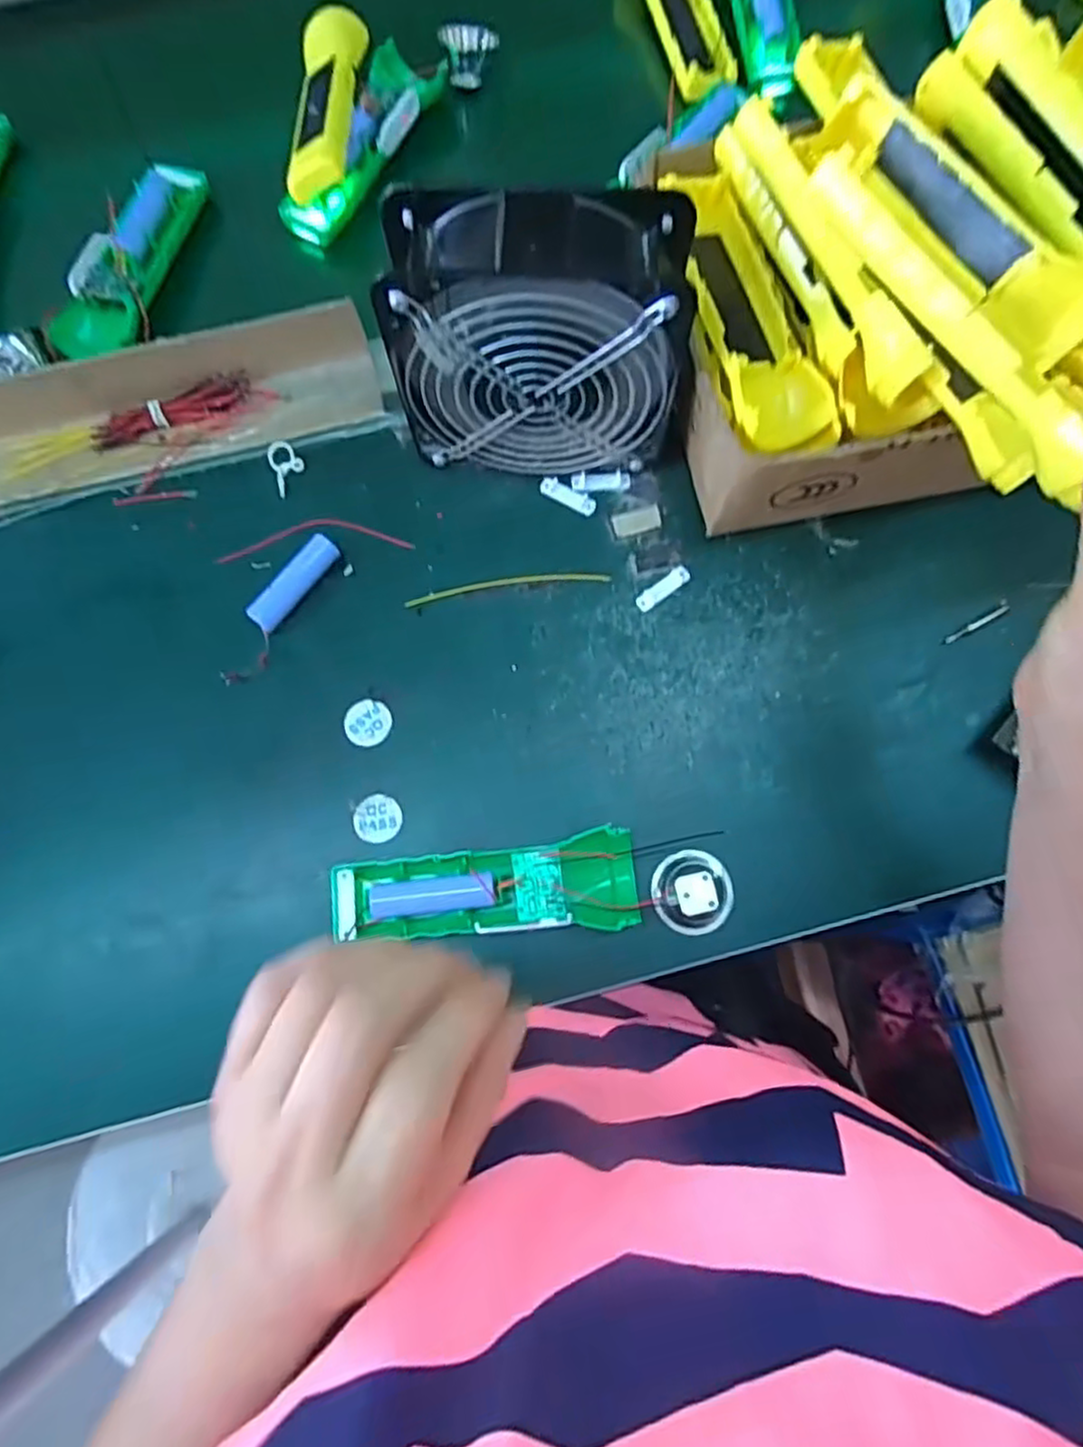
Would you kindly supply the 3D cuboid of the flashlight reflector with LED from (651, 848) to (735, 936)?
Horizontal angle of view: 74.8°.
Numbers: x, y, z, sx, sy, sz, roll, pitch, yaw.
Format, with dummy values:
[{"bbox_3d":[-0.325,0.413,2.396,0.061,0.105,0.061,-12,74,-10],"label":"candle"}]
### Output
[{"bbox_3d":[0.084,0.091,0.383,0.044,0.025,0.044,-11,77,-2],"label":"flashlight reflector with LED"}]

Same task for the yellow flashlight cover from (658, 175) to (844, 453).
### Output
[{"bbox_3d":[0.105,-0.226,0.383,0.051,0.027,0.173,-17,75,0],"label":"yellow flashlight cover"}]

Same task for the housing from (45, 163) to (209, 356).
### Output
[{"bbox_3d":[-0.281,-0.324,0.491,0.052,0.027,0.164,12,78,3],"label":"housing"}]

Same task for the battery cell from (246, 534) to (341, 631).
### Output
[{"bbox_3d":[-0.150,-0.086,0.430,0.018,0.018,0.066,37,80,8],"label":"battery cell"}]

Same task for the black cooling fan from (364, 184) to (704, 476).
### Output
[{"bbox_3d":[0.001,-0.203,0.388,0.152,0.148,0.064,4,77,1],"label":"black cooling fan"}]

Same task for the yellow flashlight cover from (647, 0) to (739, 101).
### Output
[{"bbox_3d":[0.105,-0.544,0.535,0.052,0.014,0.173,-14,78,-3],"label":"yellow flashlight cover"}]

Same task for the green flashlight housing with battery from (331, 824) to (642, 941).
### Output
[{"bbox_3d":[-0.030,0.092,0.384,0.162,0.033,0.050,-8,77,-1],"label":"green flashlight housing with battery"}]

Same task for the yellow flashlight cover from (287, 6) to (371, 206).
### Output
[{"bbox_3d":[-0.155,-0.440,0.504,0.046,0.027,0.160,1,77,1],"label":"yellow flashlight cover"}]

